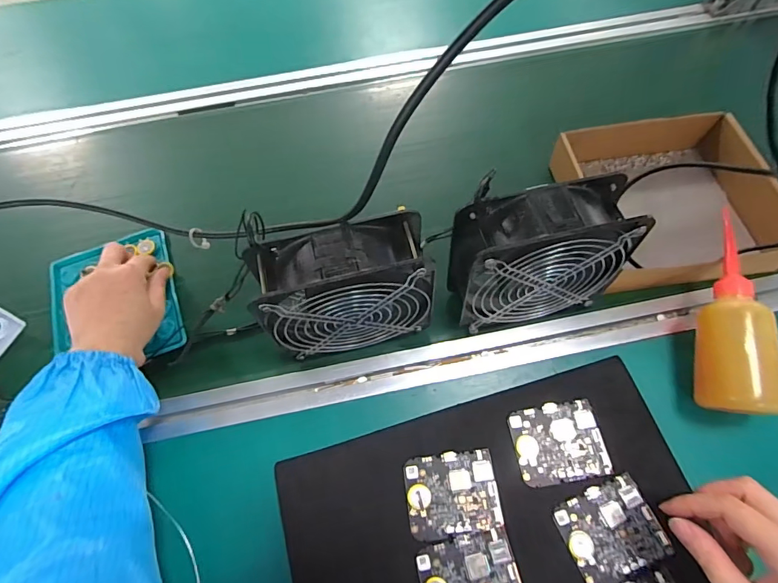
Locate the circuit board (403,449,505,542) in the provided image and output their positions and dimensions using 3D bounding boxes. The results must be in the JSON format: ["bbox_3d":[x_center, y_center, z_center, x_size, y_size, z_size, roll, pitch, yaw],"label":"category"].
[{"bbox_3d":[0.055,0.175,0.380,0.078,0.004,0.064,-9,64,-2],"label":"circuit board"}]

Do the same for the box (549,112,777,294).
[{"bbox_3d":[0.308,-0.103,0.481,0.201,0.067,0.204,-7,64,-1],"label":"box"}]

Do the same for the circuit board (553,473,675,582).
[{"bbox_3d":[0.187,0.199,0.366,0.076,0.008,0.065,-21,65,-7],"label":"circuit board"}]

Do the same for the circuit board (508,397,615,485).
[{"bbox_3d":[0.153,0.136,0.395,0.079,0.005,0.065,-9,64,-2],"label":"circuit board"}]

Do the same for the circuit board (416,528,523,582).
[{"bbox_3d":[0.066,0.235,0.352,0.077,0.004,0.064,-13,64,-3],"label":"circuit board"}]

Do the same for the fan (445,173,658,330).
[{"bbox_3d":[0.135,-0.028,0.404,0.150,0.151,0.071,-7,64,-1],"label":"fan"}]

